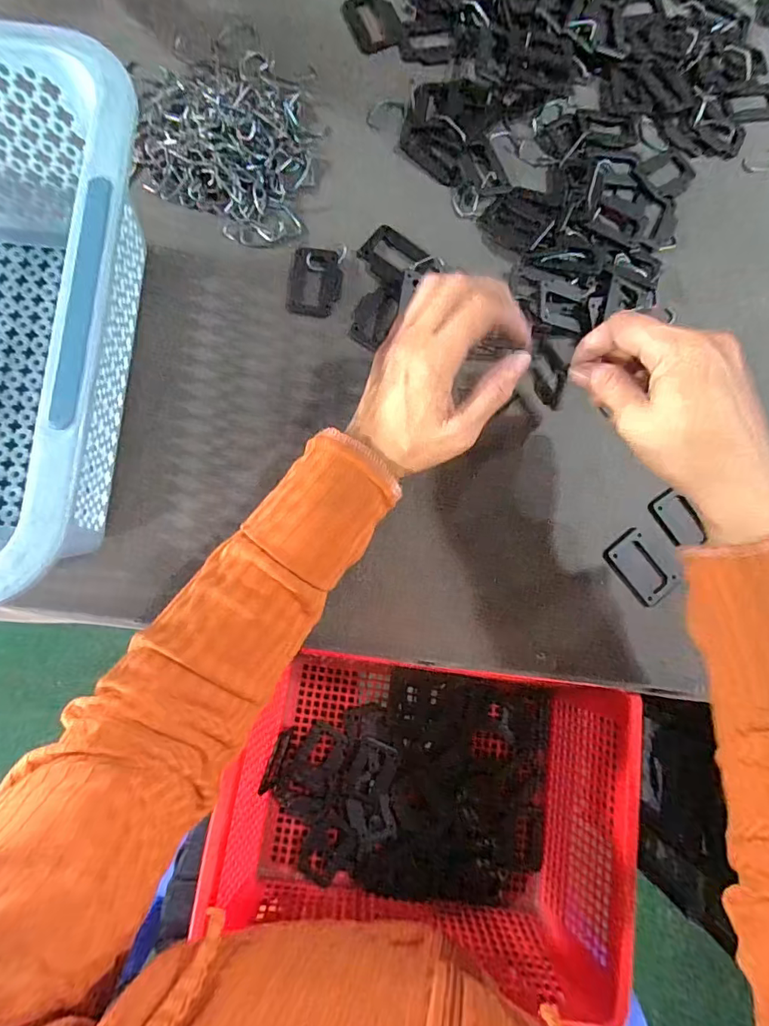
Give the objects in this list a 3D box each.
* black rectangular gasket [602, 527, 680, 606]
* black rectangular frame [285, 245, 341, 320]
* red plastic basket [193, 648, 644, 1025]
[{"bbox_3d":[0.187,0.039,0.348,0.034,0.004,0.050,-36,85,-8],"label":"black rectangular gasket"},{"bbox_3d":[-0.052,-0.174,0.357,0.038,0.004,0.055,8,81,-2],"label":"black rectangular frame"},{"bbox_3d":[0.030,0.229,0.382,0.291,0.101,0.207,10,81,-2],"label":"red plastic basket"}]

